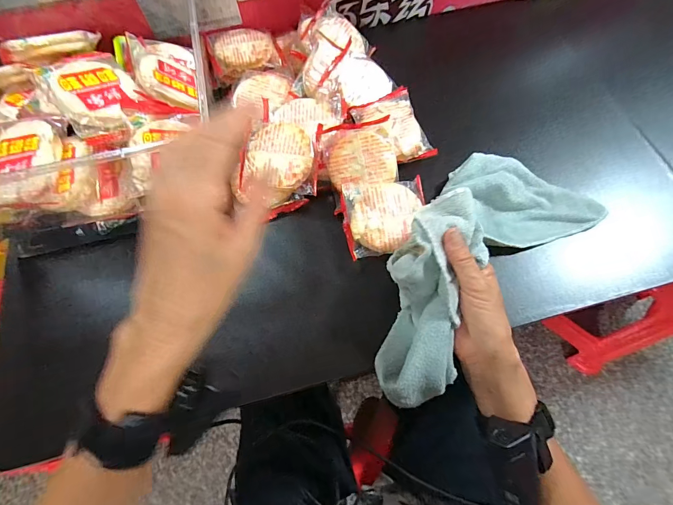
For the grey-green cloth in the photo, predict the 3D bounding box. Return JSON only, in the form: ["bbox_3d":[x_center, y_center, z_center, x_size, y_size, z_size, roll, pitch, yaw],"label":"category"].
[{"bbox_3d":[0.138,-0.005,0.359,0.306,0.096,0.142,-37,70,-23],"label":"grey-green cloth"}]

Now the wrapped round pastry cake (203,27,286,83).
[{"bbox_3d":[-0.132,-0.289,0.505,0.101,0.024,0.088,-15,67,-5],"label":"wrapped round pastry cake"}]

